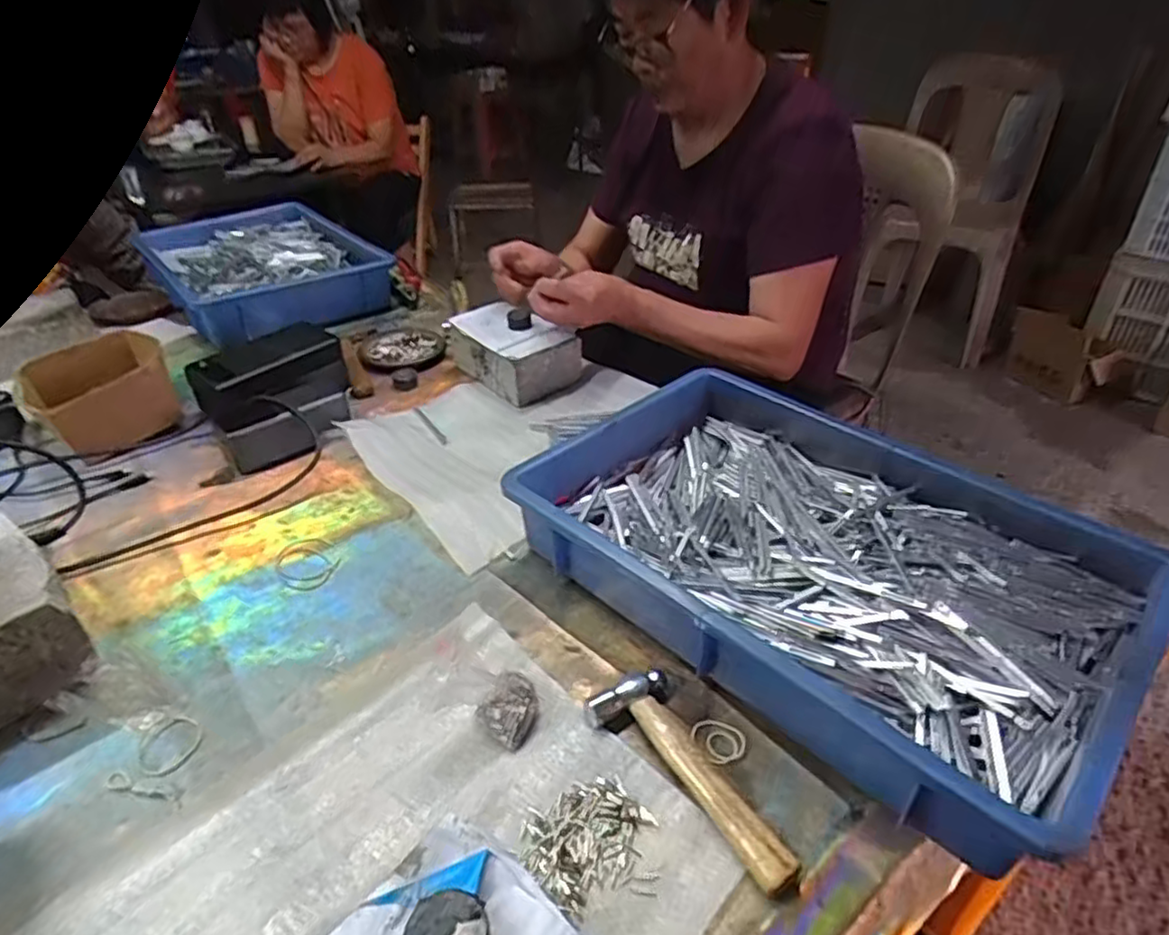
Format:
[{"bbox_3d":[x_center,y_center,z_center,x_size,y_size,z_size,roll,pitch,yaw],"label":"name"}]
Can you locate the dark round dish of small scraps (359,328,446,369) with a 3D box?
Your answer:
[{"bbox_3d":[-0.247,-0.161,0.937,0.109,0.020,0.120,-13,37,-17],"label":"dark round dish of small scraps"}]

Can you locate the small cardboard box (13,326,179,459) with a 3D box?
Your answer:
[{"bbox_3d":[-0.539,-0.080,0.774,0.134,0.078,0.146,-29,44,-34],"label":"small cardboard box"}]

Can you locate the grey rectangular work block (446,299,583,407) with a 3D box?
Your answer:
[{"bbox_3d":[-0.088,-0.148,0.863,0.106,0.072,0.148,-27,43,-33],"label":"grey rectangular work block"}]

